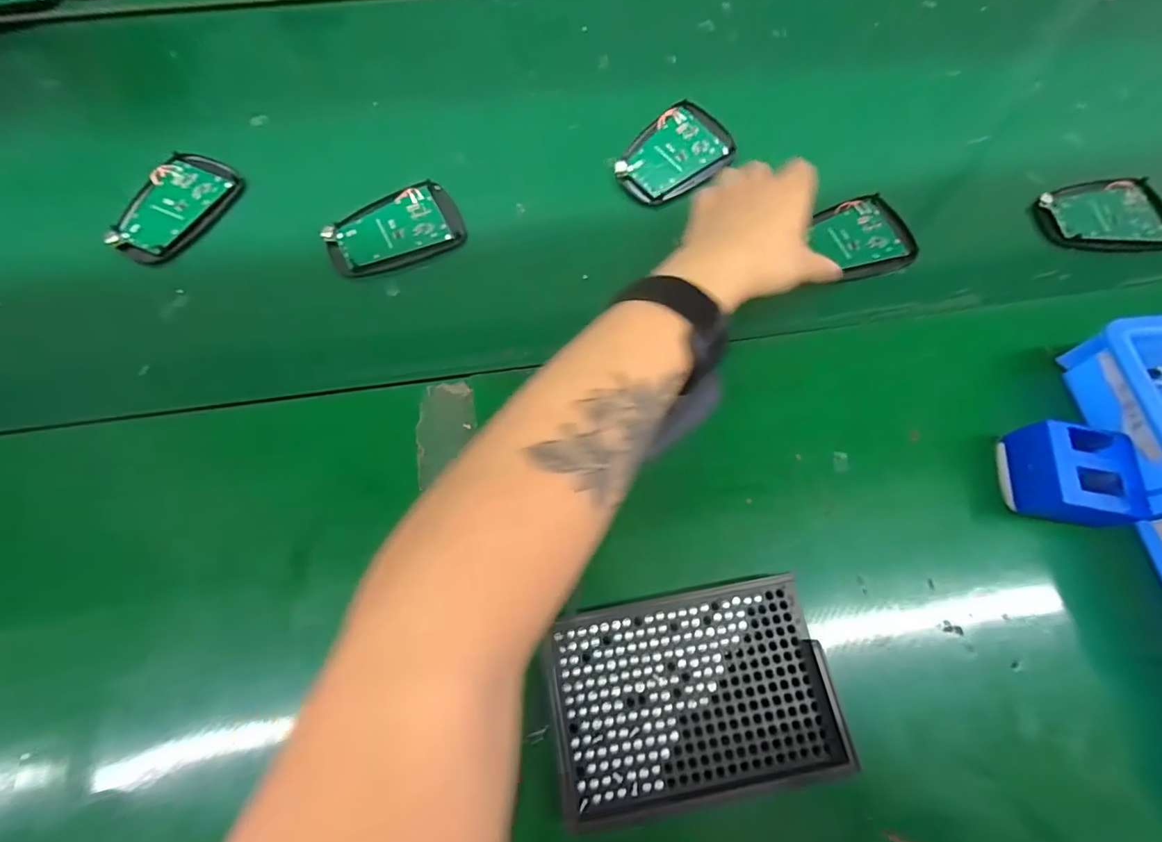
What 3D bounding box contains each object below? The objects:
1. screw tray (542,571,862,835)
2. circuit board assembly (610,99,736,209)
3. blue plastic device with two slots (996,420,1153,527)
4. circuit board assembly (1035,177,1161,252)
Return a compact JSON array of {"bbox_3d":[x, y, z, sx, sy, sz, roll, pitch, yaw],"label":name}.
[{"bbox_3d":[0.054,0.137,0.255,0.136,0.023,0.092,-10,69,-5],"label":"screw tray"},{"bbox_3d":[0.072,-0.211,0.397,0.096,0.014,0.062,-36,73,-14],"label":"circuit board assembly"},{"bbox_3d":[0.283,0.033,0.289,0.059,0.032,0.057,9,69,3],"label":"blue plastic device with two slots"},{"bbox_3d":[0.402,-0.157,0.382,0.096,0.008,0.063,-3,69,-2],"label":"circuit board assembly"}]

